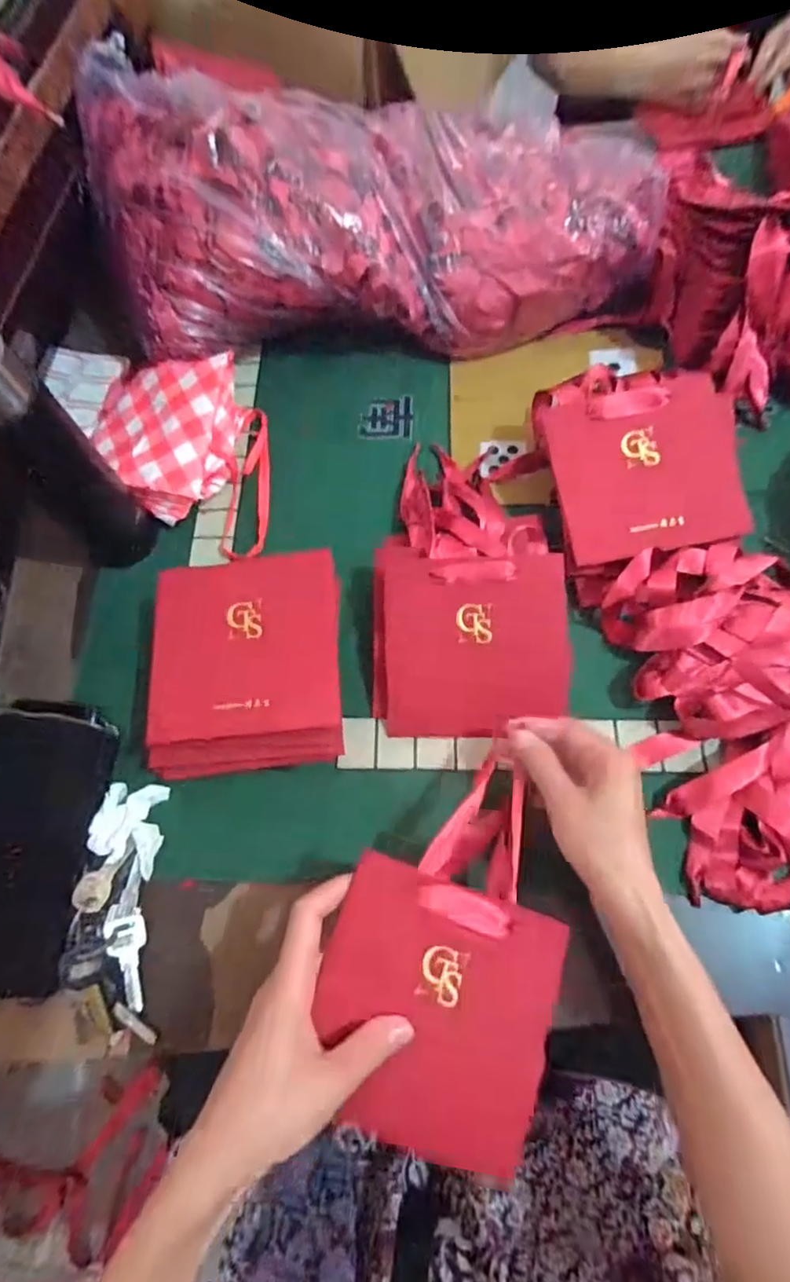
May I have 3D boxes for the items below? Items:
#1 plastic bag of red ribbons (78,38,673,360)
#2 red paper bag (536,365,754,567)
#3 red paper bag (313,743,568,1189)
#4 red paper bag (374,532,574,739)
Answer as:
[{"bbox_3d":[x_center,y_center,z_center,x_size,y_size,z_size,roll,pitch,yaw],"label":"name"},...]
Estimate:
[{"bbox_3d":[-0.027,-0.428,0.565,0.495,0.151,0.270,-11,66,-2],"label":"plastic bag of red ribbons"},{"bbox_3d":[0.208,-0.153,0.490,0.148,0.017,0.164,-11,82,5],"label":"red paper bag"},{"bbox_3d":[0.036,0.180,0.359,0.132,0.033,0.214,16,68,10],"label":"red paper bag"},{"bbox_3d":[0.063,0.003,0.459,0.140,0.008,0.138,-1,93,5],"label":"red paper bag"}]

